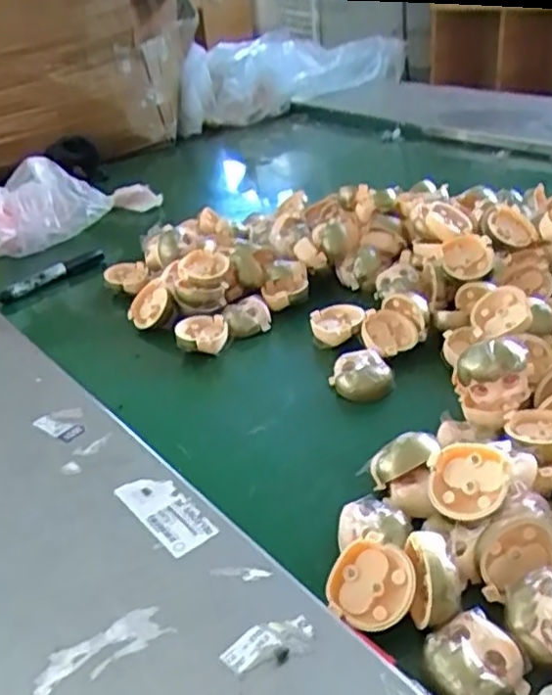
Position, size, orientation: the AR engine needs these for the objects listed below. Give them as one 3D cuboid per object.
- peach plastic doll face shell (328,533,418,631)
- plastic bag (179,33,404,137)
[{"bbox_3d":[0.056,0.135,0.391,0.045,0.021,0.048,17,67,30],"label":"peach plastic doll face shell"},{"bbox_3d":[0.079,-0.615,1.549,0.606,0.166,0.192,-28,37,-35],"label":"plastic bag"}]

